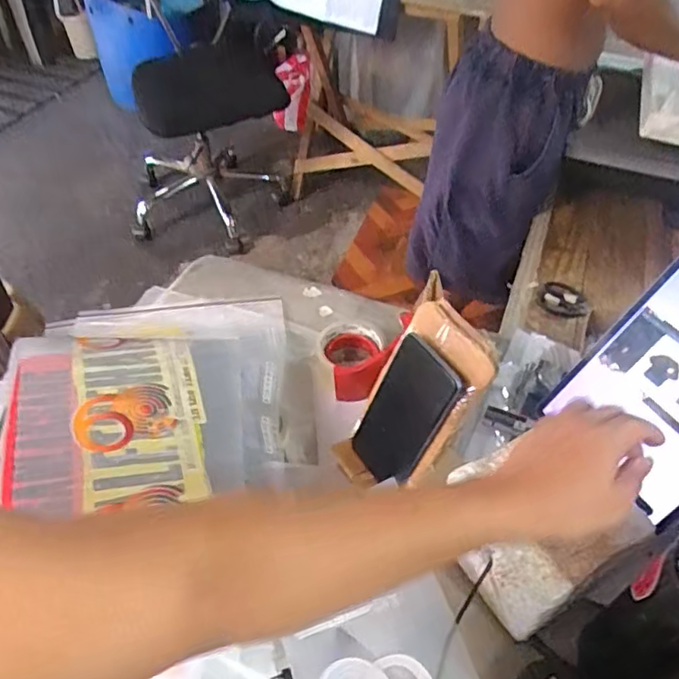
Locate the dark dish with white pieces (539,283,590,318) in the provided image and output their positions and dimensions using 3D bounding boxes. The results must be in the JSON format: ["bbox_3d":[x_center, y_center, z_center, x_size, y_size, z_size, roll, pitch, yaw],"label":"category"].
[{"bbox_3d":[0.366,-0.066,0.951,0.080,0.017,0.080,1,48,-2],"label":"dark dish with white pieces"}]

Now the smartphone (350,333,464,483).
[{"bbox_3d":[0.063,0.080,0.592,0.011,0.158,0.076,-6,44,-41],"label":"smartphone"}]

